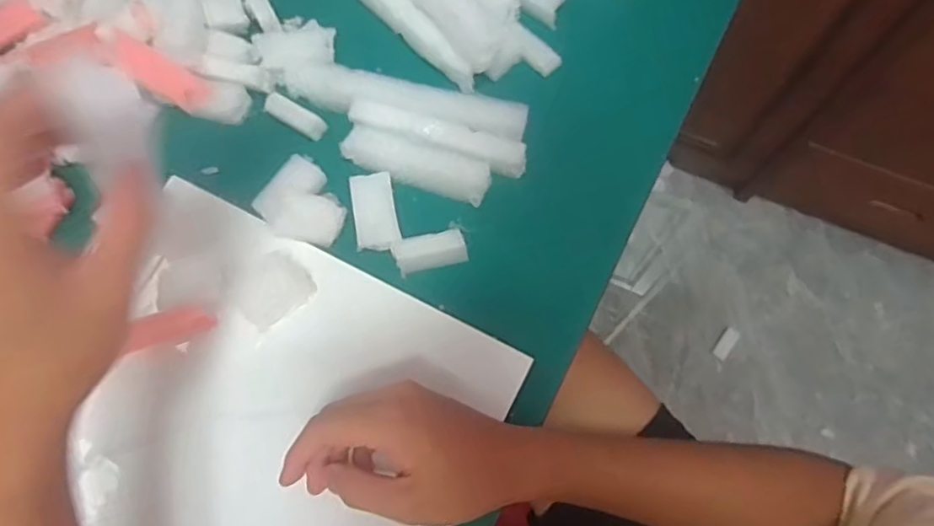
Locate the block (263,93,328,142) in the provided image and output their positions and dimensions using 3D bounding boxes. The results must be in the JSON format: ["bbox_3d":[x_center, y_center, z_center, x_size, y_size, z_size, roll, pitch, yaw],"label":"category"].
[{"bbox_3d":[-0.130,-0.110,0.463,0.049,0.015,0.016,29,76,10],"label":"block"}]

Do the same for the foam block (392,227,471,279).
[{"bbox_3d":[-0.026,-0.008,0.426,0.050,0.012,0.021,-13,72,-2],"label":"foam block"}]

